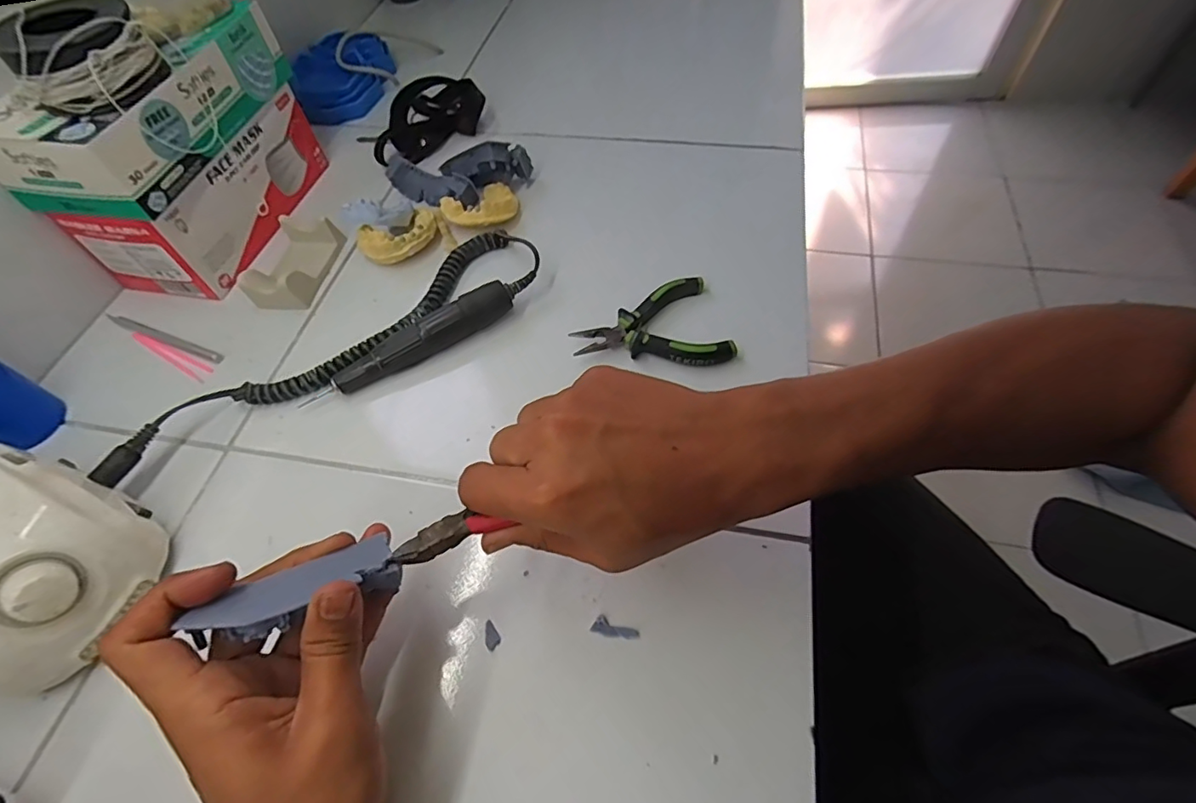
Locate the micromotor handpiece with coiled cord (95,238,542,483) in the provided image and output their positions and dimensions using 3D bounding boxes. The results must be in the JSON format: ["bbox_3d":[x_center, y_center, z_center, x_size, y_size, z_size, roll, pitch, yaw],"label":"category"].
[{"bbox_3d":[-0.199,-0.047,0.427,0.332,0.029,0.094,-28,59,-14],"label":"micromotor handpiece with coiled cord"}]

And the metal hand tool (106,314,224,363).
[{"bbox_3d":[-0.372,-0.056,0.464,0.133,0.004,0.010,17,60,15],"label":"metal hand tool"}]

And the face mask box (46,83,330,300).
[{"bbox_3d":[-0.361,-0.198,0.506,0.114,0.088,0.201,6,57,8],"label":"face mask box"}]

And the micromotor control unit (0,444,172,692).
[{"bbox_3d":[-0.344,0.091,0.318,0.140,0.084,0.108,20,60,16],"label":"micromotor control unit"}]

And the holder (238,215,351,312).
[{"bbox_3d":[-0.269,-0.123,0.484,0.050,0.032,0.096,7,58,8],"label":"holder"}]

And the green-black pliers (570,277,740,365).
[{"bbox_3d":[0.039,-0.056,0.424,0.112,0.017,0.081,-12,57,-4],"label":"green-black pliers"}]

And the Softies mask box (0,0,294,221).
[{"bbox_3d":[-0.364,-0.243,0.441,0.117,0.064,0.211,6,57,8],"label":"Softies mask box"}]

